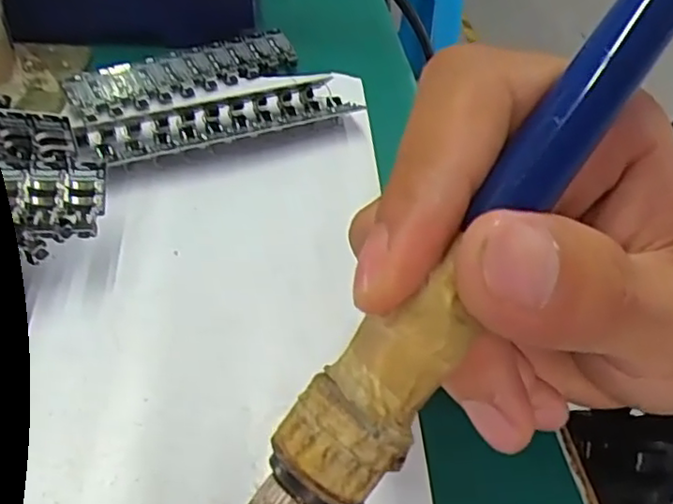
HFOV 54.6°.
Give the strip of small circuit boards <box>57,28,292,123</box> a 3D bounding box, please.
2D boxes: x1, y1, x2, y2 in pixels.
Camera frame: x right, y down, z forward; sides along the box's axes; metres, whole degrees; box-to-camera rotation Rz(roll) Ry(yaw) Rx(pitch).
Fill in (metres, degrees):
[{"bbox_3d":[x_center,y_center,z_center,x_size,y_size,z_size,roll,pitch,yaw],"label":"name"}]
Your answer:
[{"bbox_3d":[-0.068,-0.083,0.297,0.105,0.004,0.026,-25,73,-26],"label":"strip of small circuit boards"}]

